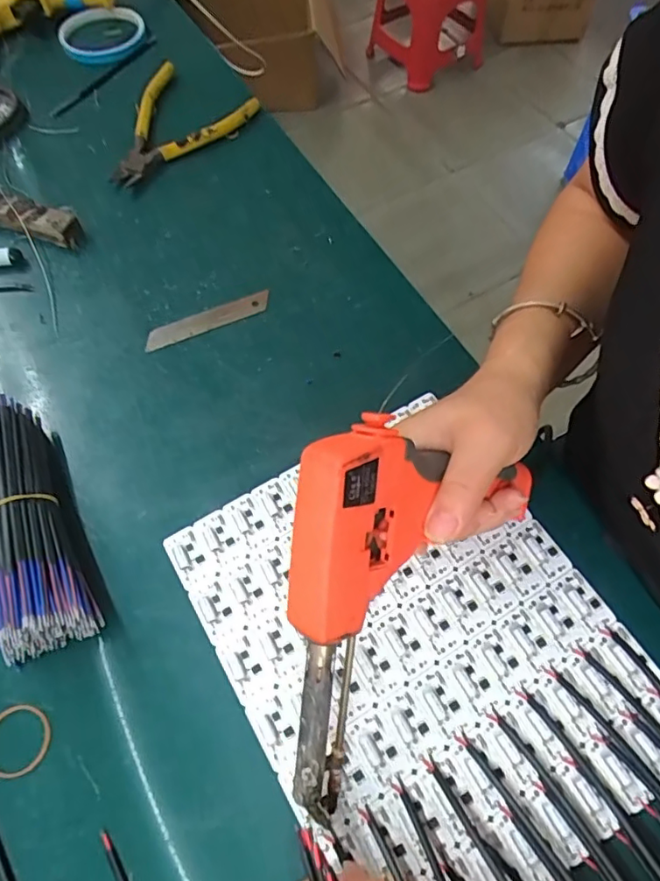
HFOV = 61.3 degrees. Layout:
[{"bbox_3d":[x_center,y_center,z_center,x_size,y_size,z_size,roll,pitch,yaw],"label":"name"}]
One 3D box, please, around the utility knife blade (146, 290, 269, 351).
[{"bbox_3d":[-0.089,-0.090,0.409,0.095,0.004,0.017,-24,66,-13],"label":"utility knife blade"}]

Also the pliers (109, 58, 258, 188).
[{"bbox_3d":[-0.146,-0.291,0.495,0.090,0.029,0.158,39,69,17],"label":"pliers"}]

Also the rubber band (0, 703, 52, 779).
[{"bbox_3d":[-0.160,0.153,0.284,0.034,0.004,0.033,0,64,0],"label":"rubber band"}]

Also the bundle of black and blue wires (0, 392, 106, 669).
[{"bbox_3d":[-0.174,0.044,0.312,0.050,0.044,0.145,-22,67,-11],"label":"bundle of black and blue wires"}]

